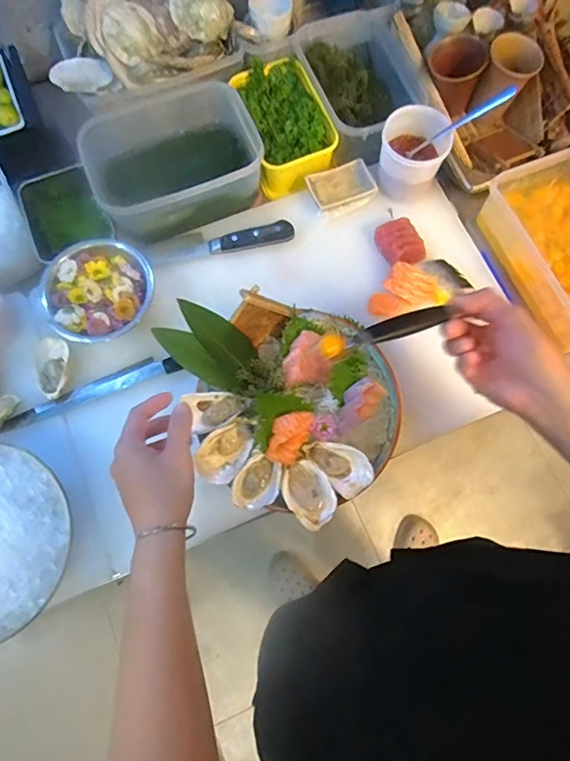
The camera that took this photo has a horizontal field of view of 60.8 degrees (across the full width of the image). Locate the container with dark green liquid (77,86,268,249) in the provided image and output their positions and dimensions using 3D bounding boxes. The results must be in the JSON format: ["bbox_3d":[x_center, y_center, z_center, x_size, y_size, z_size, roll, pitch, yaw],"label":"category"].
[{"bbox_3d":[-0.147,-0.294,0.685,0.216,0.092,0.176,-24,77,-7],"label":"container with dark green liquid"}]

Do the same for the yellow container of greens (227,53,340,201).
[{"bbox_3d":[0.001,-0.371,0.716,0.110,0.071,0.180,-16,76,-5],"label":"yellow container of greens"}]

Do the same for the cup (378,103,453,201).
[{"bbox_3d":[0.176,-0.312,0.658,0.090,0.066,0.095,40,78,9],"label":"cup"}]

